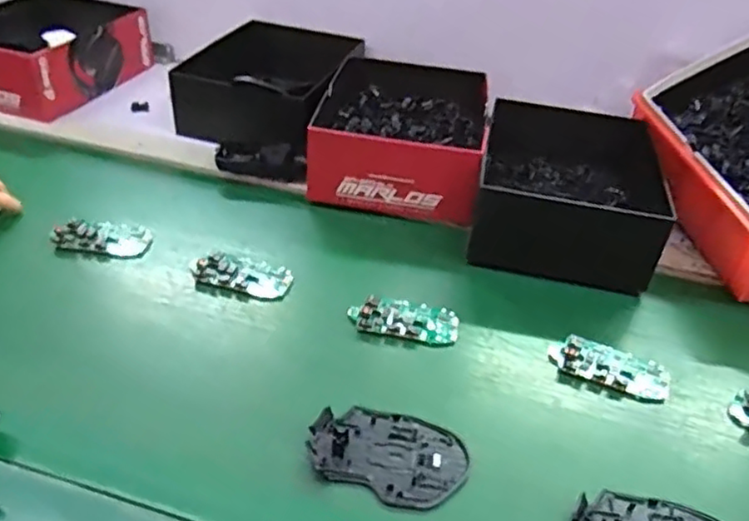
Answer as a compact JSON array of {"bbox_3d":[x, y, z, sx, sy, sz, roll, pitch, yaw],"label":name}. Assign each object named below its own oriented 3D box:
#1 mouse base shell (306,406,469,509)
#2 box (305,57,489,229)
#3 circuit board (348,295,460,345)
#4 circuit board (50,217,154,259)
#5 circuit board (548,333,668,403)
[{"bbox_3d":[0.010,0.142,0.469,0.113,0.012,0.071,11,39,8],"label":"mouse base shell"},{"bbox_3d":[0.030,-0.163,0.782,0.191,0.090,0.255,7,39,3],"label":"box"},{"bbox_3d":[0.028,0.052,0.581,0.098,0.013,0.049,8,39,4],"label":"circuit board"},{"bbox_3d":[-0.276,-0.023,0.645,0.093,0.014,0.041,4,39,-1],"label":"circuit board"},{"bbox_3d":[0.204,0.092,0.552,0.100,0.012,0.048,14,40,12],"label":"circuit board"}]

